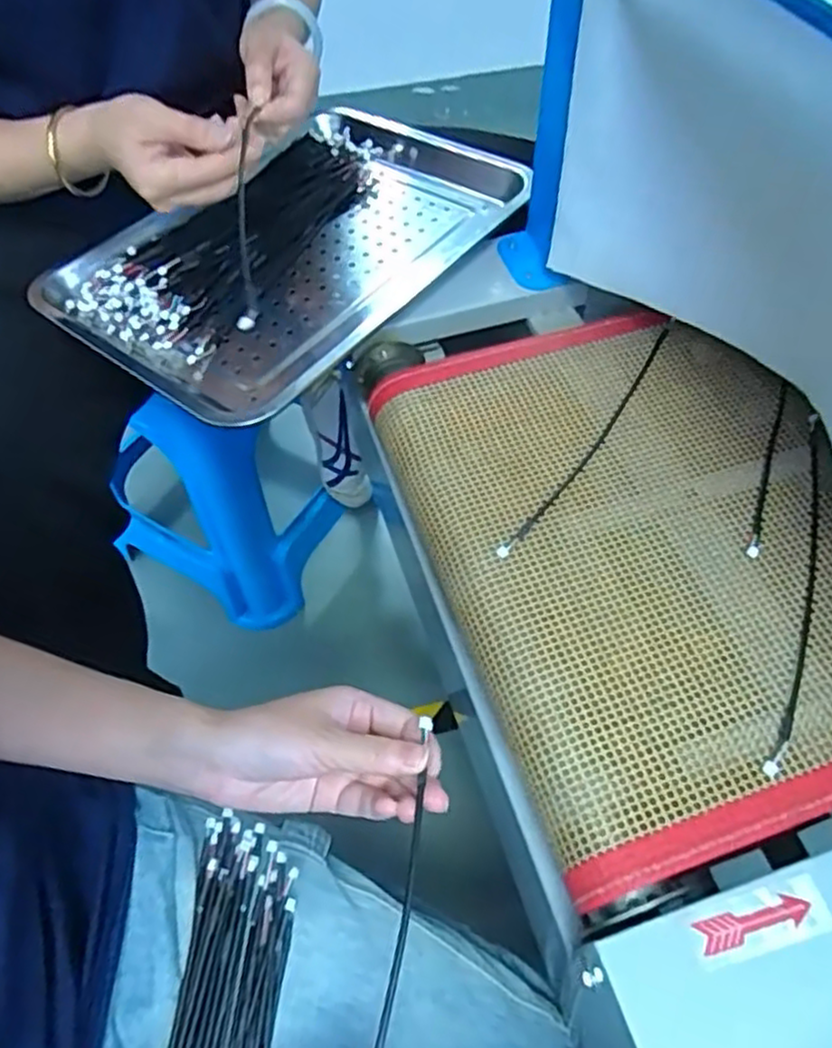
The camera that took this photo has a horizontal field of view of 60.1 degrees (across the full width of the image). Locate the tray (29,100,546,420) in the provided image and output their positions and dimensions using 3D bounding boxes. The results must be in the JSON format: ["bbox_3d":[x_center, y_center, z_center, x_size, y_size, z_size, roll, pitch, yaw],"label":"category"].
[{"bbox_3d":[-0.106,-0.254,0.637,0.285,0.040,0.397,36,65,23],"label":"tray"}]

